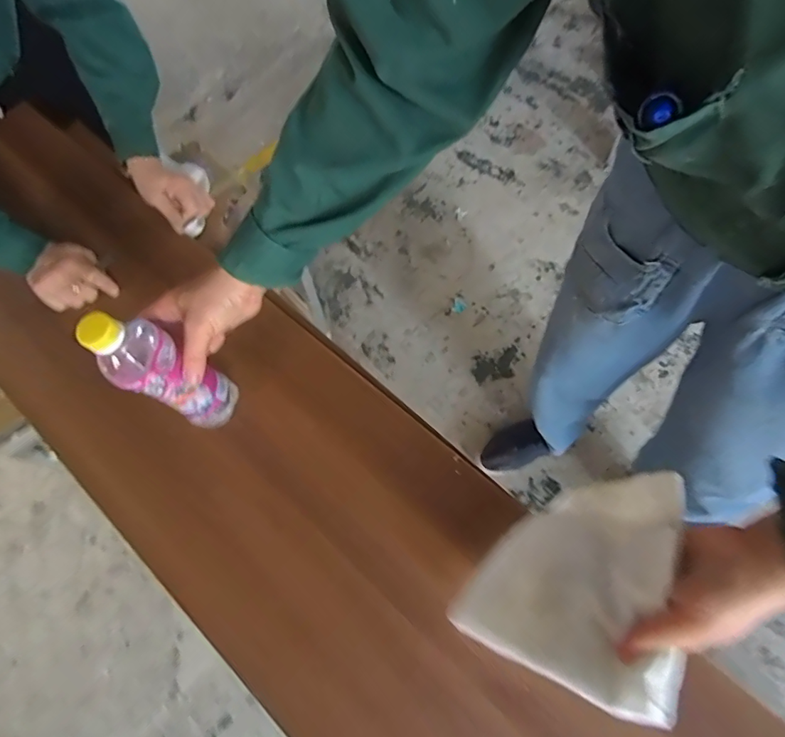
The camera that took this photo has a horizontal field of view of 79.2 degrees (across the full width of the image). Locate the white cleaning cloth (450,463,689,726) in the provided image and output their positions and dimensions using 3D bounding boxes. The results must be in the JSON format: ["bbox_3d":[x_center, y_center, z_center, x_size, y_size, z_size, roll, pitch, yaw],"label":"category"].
[{"bbox_3d":[0.157,0.172,0.408,0.040,0.163,0.174,48,60,-24],"label":"white cleaning cloth"}]

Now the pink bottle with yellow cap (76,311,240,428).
[{"bbox_3d":[-0.215,0.007,0.469,0.048,0.204,0.061,8,69,16],"label":"pink bottle with yellow cap"}]

